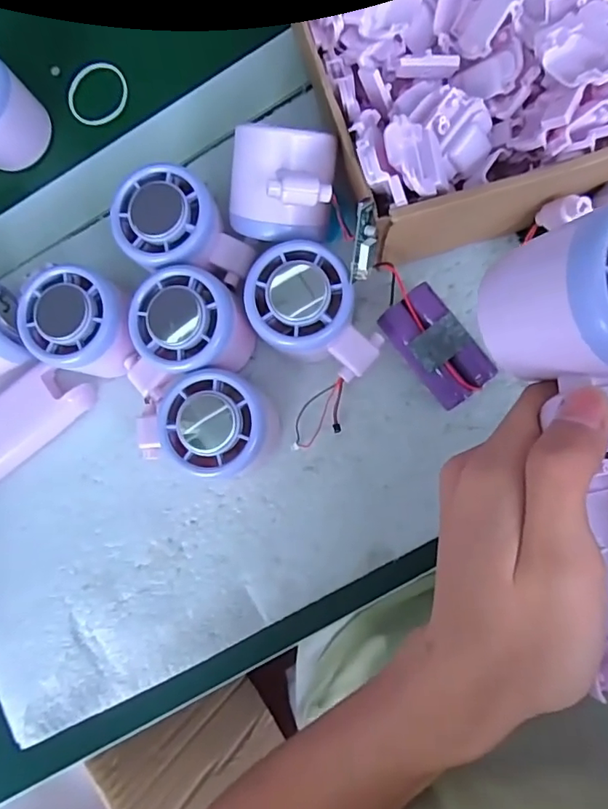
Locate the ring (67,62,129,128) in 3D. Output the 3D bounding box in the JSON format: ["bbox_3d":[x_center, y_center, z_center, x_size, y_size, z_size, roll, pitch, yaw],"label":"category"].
[{"bbox_3d":[-0.142,-0.214,0.368,0.042,0.005,0.045,-1,86,8],"label":"ring"}]

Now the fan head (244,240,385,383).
[{"bbox_3d":[0.005,-0.045,0.290,0.052,0.051,0.072,-34,82,4],"label":"fan head"}]

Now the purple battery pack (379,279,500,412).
[{"bbox_3d":[0.074,-0.033,0.297,0.034,0.013,0.065,-37,82,4],"label":"purple battery pack"}]

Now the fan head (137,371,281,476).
[{"bbox_3d":[-0.047,0.013,0.292,0.058,0.057,0.053,-1,86,8],"label":"fan head"}]

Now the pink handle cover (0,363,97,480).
[{"bbox_3d":[-0.181,0.013,0.332,0.103,0.015,0.040,-36,82,4],"label":"pink handle cover"}]

